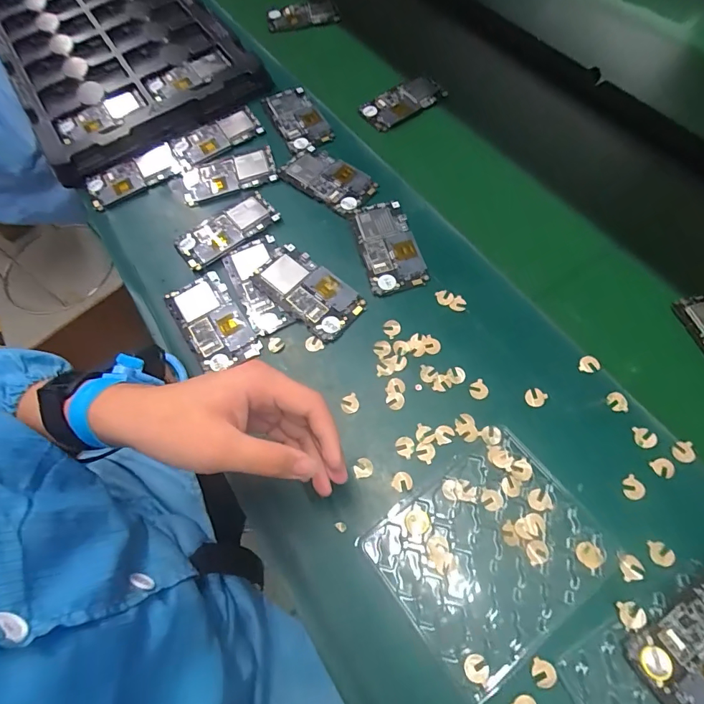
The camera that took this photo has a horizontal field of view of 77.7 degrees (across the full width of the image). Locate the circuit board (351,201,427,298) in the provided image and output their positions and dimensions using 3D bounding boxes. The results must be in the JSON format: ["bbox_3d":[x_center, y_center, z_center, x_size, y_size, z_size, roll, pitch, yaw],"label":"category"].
[{"bbox_3d":[0.041,-0.125,0.506,0.064,0.006,0.126,-13,64,-3],"label":"circuit board"}]

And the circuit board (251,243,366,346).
[{"bbox_3d":[-0.048,-0.068,0.487,0.122,0.010,0.065,39,73,19],"label":"circuit board"}]

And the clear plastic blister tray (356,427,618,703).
[{"bbox_3d":[0.116,0.165,0.365,0.169,0.006,0.141,-35,67,-13],"label":"clear plastic blister tray"}]

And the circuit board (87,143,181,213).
[{"bbox_3d":[-0.300,-0.241,0.599,0.124,0.017,0.055,-31,66,-11],"label":"circuit board"}]

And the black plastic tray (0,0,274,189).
[{"bbox_3d":[-0.417,-0.544,0.732,0.329,0.026,0.636,-31,67,-11],"label":"black plastic tray"}]

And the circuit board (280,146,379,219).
[{"bbox_3d":[-0.030,-0.223,0.563,0.128,0.010,0.067,41,73,20],"label":"circuit board"}]

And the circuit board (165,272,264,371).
[{"bbox_3d":[-0.156,-0.033,0.485,0.067,0.008,0.120,-31,66,-11],"label":"circuit board"}]

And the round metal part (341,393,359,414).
[{"bbox_3d":[-0.002,0.052,0.434,0.018,0.004,0.018,-1,64,3],"label":"round metal part"}]

